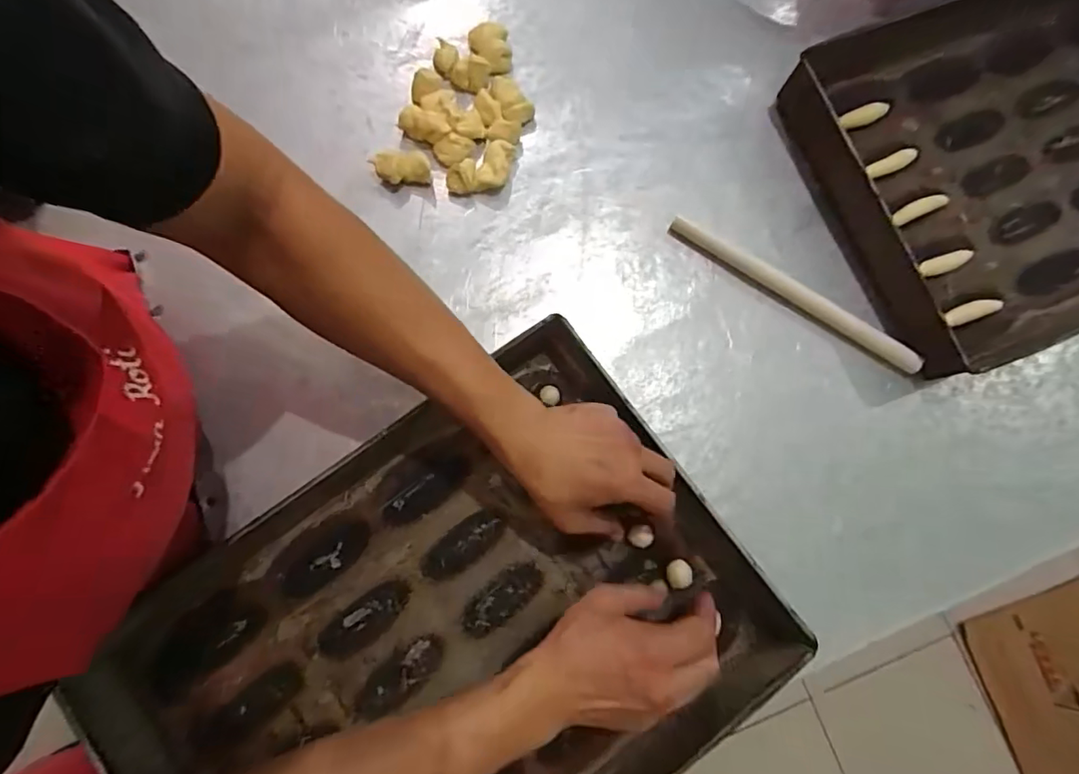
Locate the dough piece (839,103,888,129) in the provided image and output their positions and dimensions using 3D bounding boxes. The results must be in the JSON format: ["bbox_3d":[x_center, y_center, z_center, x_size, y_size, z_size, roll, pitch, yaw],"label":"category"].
[{"bbox_3d":[0.359,-0.299,0.582,0.053,0.017,0.015,-10,79,-3],"label":"dough piece"}]

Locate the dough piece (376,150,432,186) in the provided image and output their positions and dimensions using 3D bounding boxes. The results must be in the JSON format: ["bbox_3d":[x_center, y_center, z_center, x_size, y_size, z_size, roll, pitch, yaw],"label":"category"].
[{"bbox_3d":[-0.143,-0.231,0.552,0.053,0.025,0.029,-5,78,-2],"label":"dough piece"}]

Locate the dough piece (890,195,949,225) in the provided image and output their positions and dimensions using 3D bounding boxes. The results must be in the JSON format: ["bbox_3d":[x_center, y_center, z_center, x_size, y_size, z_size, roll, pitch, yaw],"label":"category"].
[{"bbox_3d":[0.405,-0.190,0.568,0.078,0.020,0.017,-25,80,-6],"label":"dough piece"}]

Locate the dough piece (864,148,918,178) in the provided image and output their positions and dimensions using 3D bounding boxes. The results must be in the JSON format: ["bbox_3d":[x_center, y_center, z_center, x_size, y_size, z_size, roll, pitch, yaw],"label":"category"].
[{"bbox_3d":[0.385,-0.244,0.575,0.063,0.012,0.015,-25,80,-6],"label":"dough piece"}]

